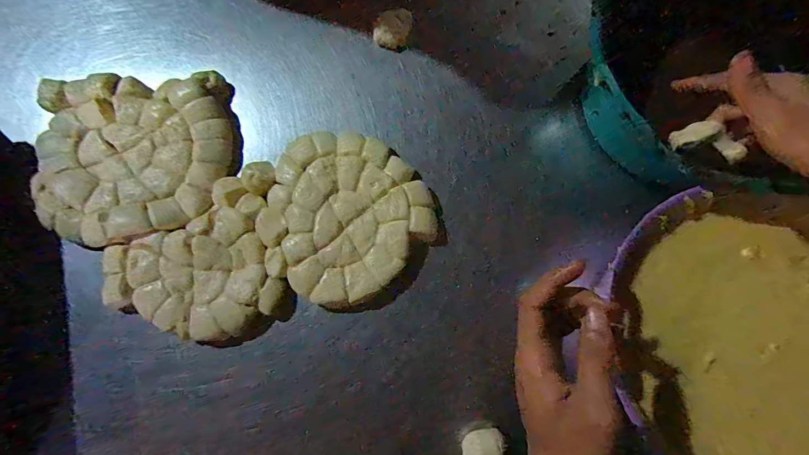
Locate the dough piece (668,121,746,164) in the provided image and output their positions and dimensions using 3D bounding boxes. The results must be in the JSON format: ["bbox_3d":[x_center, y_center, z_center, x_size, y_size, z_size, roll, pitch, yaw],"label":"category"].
[{"bbox_3d":[0.289,-0.082,0.362,0.061,0.030,0.021,26,75,18],"label":"dough piece"}]

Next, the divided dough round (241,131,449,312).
[{"bbox_3d":[-0.072,-0.015,0.454,0.217,0.027,0.192,40,82,7],"label":"divided dough round"}]

